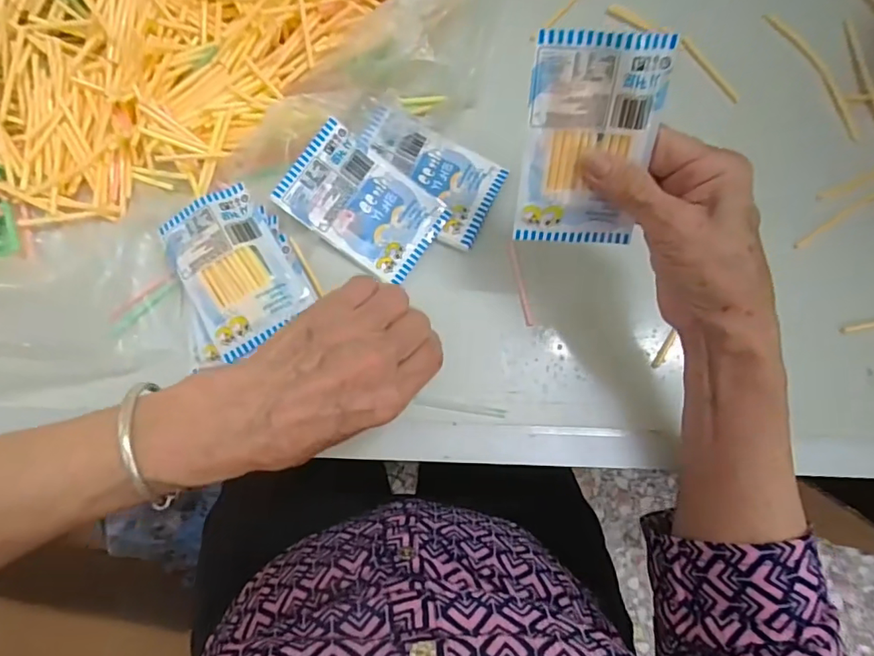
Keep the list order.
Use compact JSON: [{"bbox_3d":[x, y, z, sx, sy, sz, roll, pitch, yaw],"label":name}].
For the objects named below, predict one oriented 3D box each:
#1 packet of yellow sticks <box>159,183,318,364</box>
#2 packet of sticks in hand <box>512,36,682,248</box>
[{"bbox_3d":[-0.131,-0.039,0.338,0.065,0.013,0.100,-30,80,-7],"label":"packet of yellow sticks"},{"bbox_3d":[0.077,-0.091,0.265,0.063,0.103,0.009,4,35,6],"label":"packet of sticks in hand"}]

